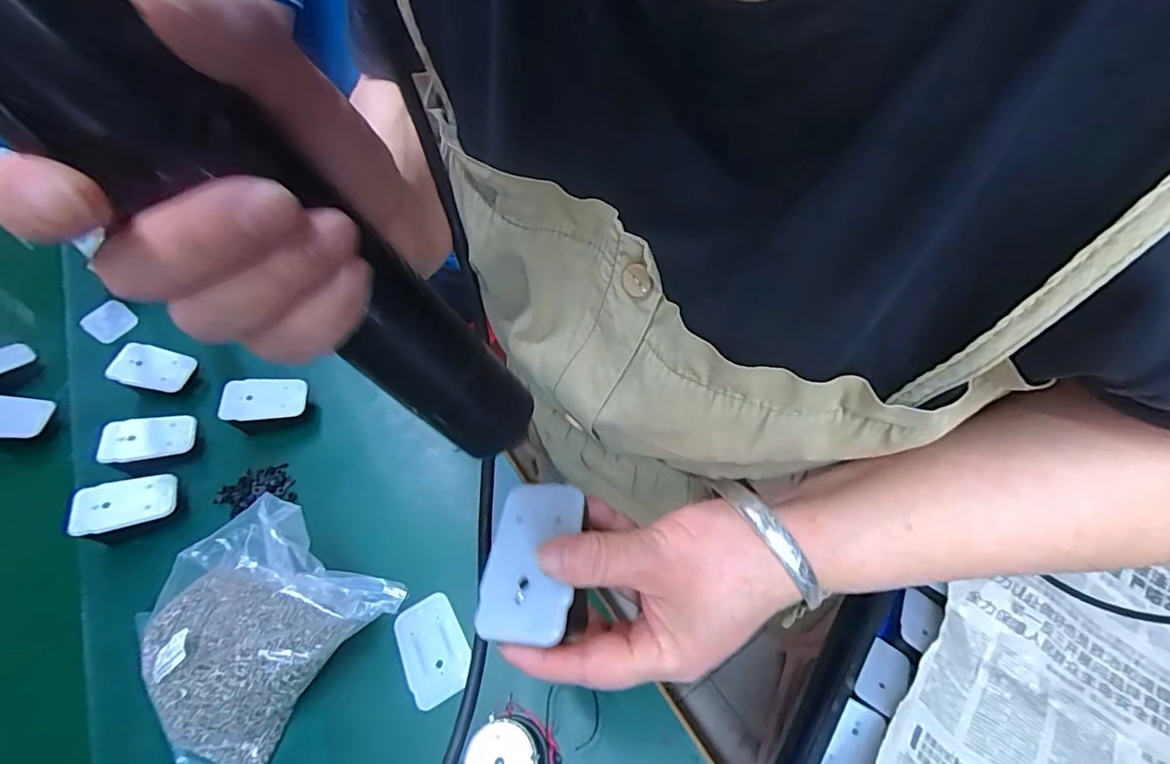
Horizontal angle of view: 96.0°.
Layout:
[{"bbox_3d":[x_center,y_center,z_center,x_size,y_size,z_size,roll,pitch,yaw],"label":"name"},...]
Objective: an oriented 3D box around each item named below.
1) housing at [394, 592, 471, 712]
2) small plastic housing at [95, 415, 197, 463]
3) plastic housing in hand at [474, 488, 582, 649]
[{"bbox_3d":[-0.111,0.195,0.386,0.046,0.005,0.070,-27,57,-14],"label":"housing"},{"bbox_3d":[-0.402,0.051,0.486,0.068,0.008,0.045,-4,57,-34],"label":"small plastic housing"},{"bbox_3d":[-0.023,0.082,0.242,0.044,0.014,0.069,-7,53,25],"label":"plastic housing in hand"}]

